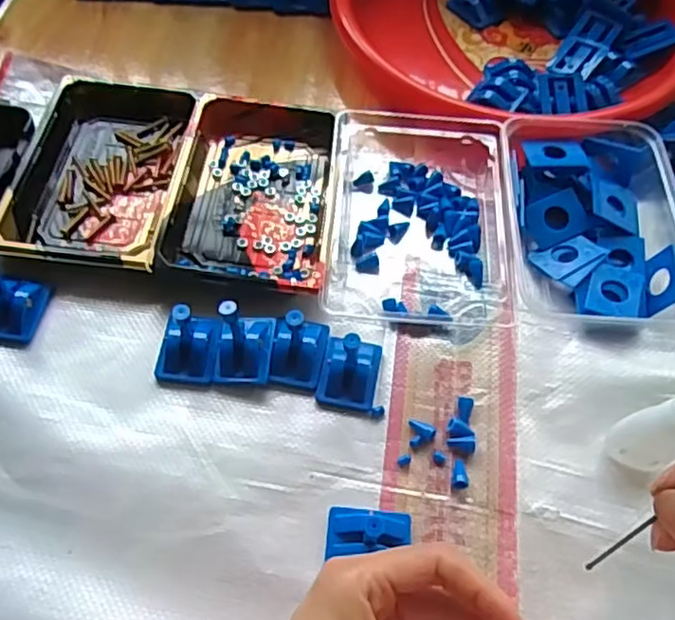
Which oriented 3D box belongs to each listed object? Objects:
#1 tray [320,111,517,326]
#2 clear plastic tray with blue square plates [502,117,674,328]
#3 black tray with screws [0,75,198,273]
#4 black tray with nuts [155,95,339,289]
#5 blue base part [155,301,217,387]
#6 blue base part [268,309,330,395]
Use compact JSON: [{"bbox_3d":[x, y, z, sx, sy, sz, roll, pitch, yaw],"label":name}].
[{"bbox_3d":[0.056,-0.072,0.445,0.122,0.031,0.167,4,59,0],"label":"tray"},{"bbox_3d":[0.172,-0.061,0.439,0.113,0.034,0.150,2,59,-1],"label":"clear plastic tray with blue square plates"},{"bbox_3d":[-0.164,-0.098,0.461,0.110,0.024,0.165,6,59,1],"label":"black tray with screws"},{"bbox_3d":[-0.055,-0.089,0.456,0.105,0.022,0.158,7,59,2],"label":"black tray with nuts"},{"bbox_3d":[-0.089,0.020,0.387,0.034,0.028,0.040,4,59,0],"label":"blue base part"},{"bbox_3d":[-0.023,0.019,0.384,0.032,0.043,0.043,7,59,2],"label":"blue base part"}]

